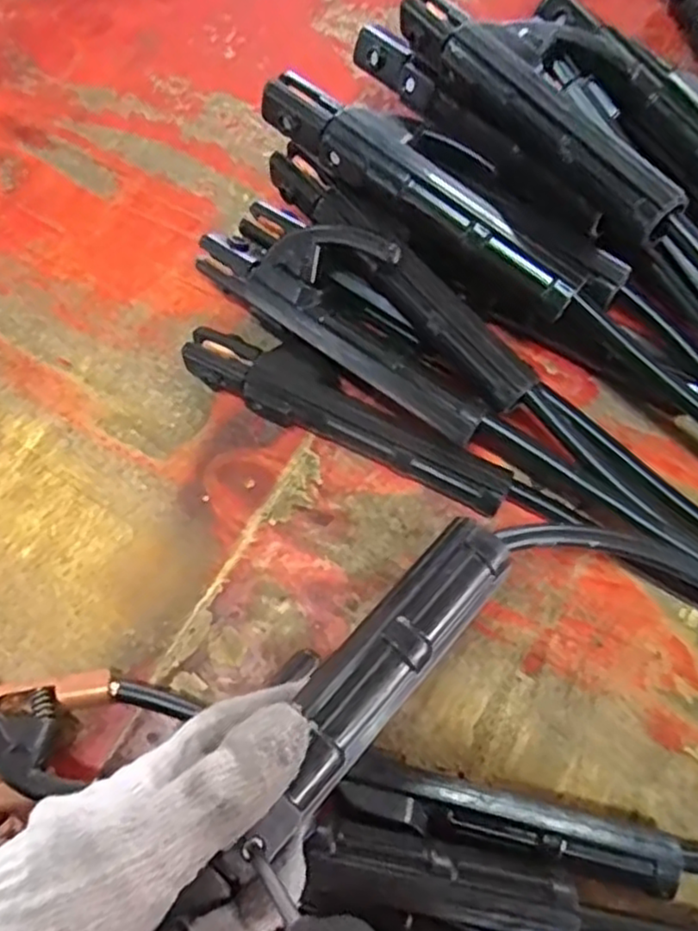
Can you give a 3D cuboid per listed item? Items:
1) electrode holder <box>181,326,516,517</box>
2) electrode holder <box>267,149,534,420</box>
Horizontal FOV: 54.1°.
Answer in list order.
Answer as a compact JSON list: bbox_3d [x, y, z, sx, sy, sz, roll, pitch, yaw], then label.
[{"bbox_3d":[-0.002,-0.028,0.387,0.194,0.029,0.044,29,74,11],"label":"electrode holder"},{"bbox_3d":[0.026,-0.109,0.369,0.029,0.041,0.197,-39,74,-11],"label":"electrode holder"}]

